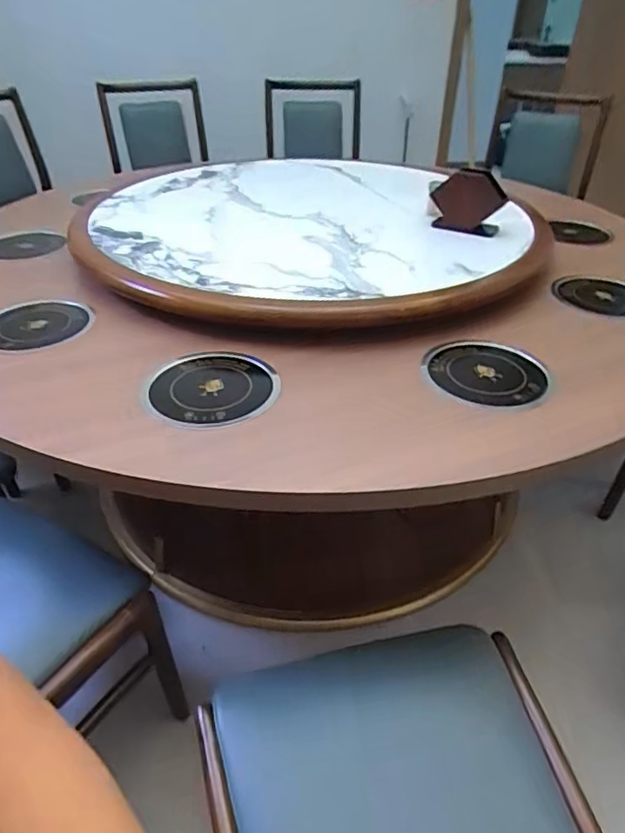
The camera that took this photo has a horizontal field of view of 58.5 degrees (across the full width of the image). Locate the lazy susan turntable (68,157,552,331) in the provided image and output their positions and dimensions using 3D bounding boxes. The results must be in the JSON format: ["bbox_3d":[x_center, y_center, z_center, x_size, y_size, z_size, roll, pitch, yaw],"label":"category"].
[{"bbox_3d":[-0.015,-0.506,1.454,1.137,0.120,1.038,0,37,0],"label":"lazy susan turntable"}]

